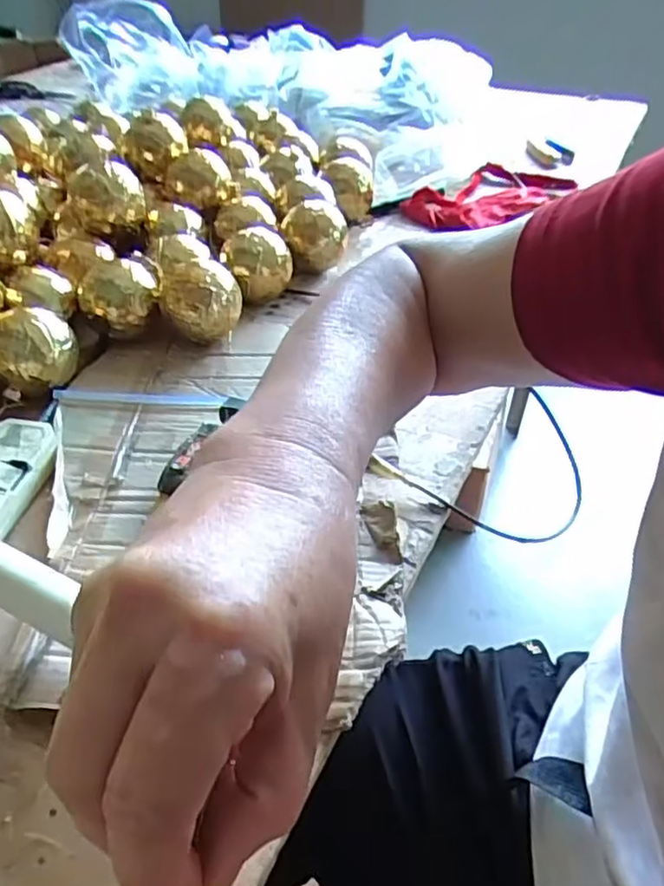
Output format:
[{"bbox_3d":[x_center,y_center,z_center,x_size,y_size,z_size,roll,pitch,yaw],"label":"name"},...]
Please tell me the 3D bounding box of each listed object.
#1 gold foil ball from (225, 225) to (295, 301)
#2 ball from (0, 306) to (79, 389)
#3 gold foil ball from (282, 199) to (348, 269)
[{"bbox_3d":[-0.077,-0.189,0.724,0.068,0.076,0.068,1,41,-1],"label":"gold foil ball"},{"bbox_3d":[-0.262,-0.083,0.587,0.072,0.058,0.065,-19,45,-22],"label":"ball"},{"bbox_3d":[-0.019,-0.240,0.768,0.070,0.062,0.064,1,41,-1],"label":"gold foil ball"}]

